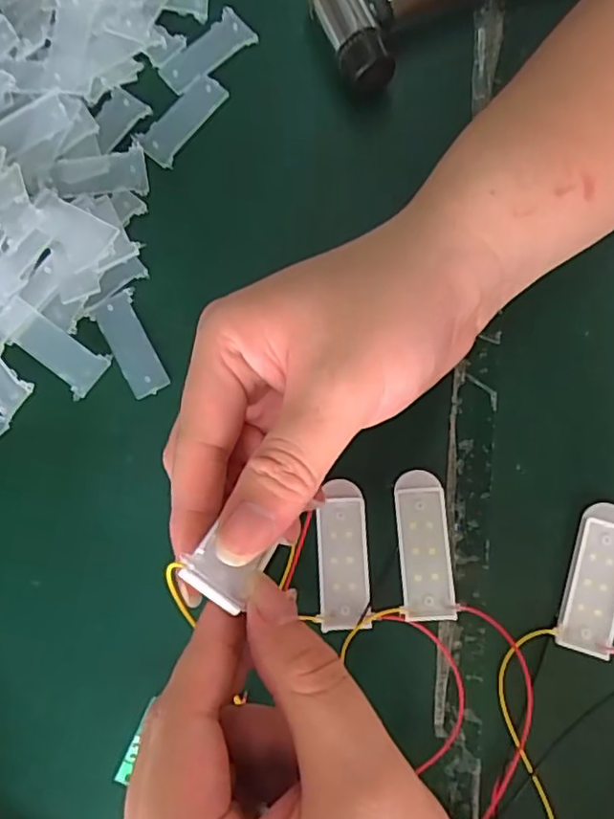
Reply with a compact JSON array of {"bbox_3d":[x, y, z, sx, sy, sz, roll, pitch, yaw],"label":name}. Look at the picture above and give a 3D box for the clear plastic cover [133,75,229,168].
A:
[{"bbox_3d":[-0.058,-0.136,0.289,0.020,0.004,0.046,41,83,8],"label":"clear plastic cover"}]

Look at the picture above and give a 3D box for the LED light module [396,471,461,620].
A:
[{"bbox_3d":[0.047,0.054,0.248,0.021,0.006,0.057,-2,79,1],"label":"LED light module"}]

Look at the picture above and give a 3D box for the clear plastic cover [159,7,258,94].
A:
[{"bbox_3d":[-0.048,-0.170,0.293,0.046,0.004,0.020,-43,83,-5],"label":"clear plastic cover"}]

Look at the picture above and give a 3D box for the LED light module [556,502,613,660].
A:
[{"bbox_3d":[0.116,0.067,0.245,0.022,0.007,0.058,17,80,4],"label":"LED light module"}]

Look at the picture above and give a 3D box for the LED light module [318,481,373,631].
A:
[{"bbox_3d":[0.014,0.058,0.247,0.020,0.004,0.057,-2,79,0],"label":"LED light module"}]

